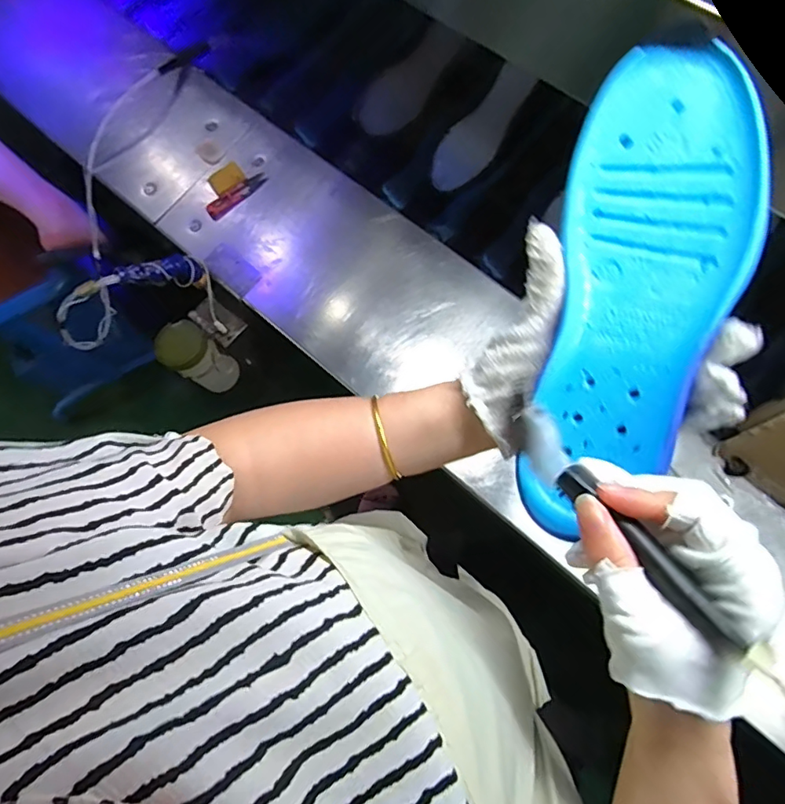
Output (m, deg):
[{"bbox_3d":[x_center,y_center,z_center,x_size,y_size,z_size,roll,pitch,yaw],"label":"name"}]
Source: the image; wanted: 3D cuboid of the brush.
[{"bbox_3d":[0.103,0.052,0.246,0.019,0.020,0.124,-35,56,-9],"label":"brush"}]

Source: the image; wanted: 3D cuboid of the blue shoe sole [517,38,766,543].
[{"bbox_3d":[0.129,-0.050,0.286,0.085,0.030,0.246,12,99,5],"label":"blue shoe sole"}]

